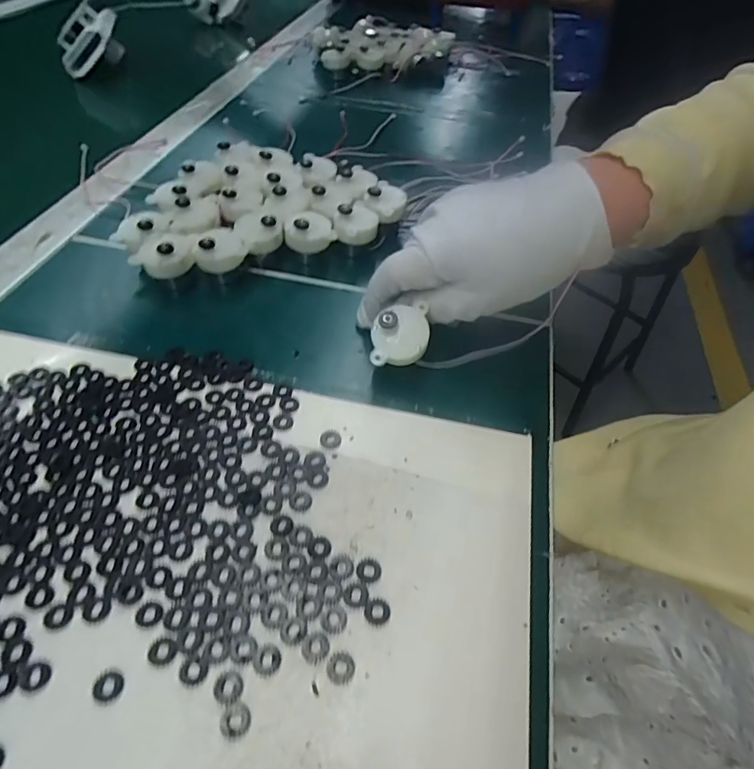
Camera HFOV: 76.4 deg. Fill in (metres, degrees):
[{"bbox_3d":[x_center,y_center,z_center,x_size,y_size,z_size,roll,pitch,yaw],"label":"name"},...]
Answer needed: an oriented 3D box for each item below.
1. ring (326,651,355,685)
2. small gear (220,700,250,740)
[{"bbox_3d":[-0.014,0.108,0.182,0.010,0.004,0.011,1,50,-1],"label":"ring"},{"bbox_3d":[-0.051,0.120,0.171,0.010,0.004,0.011,-24,55,-21],"label":"small gear"}]

